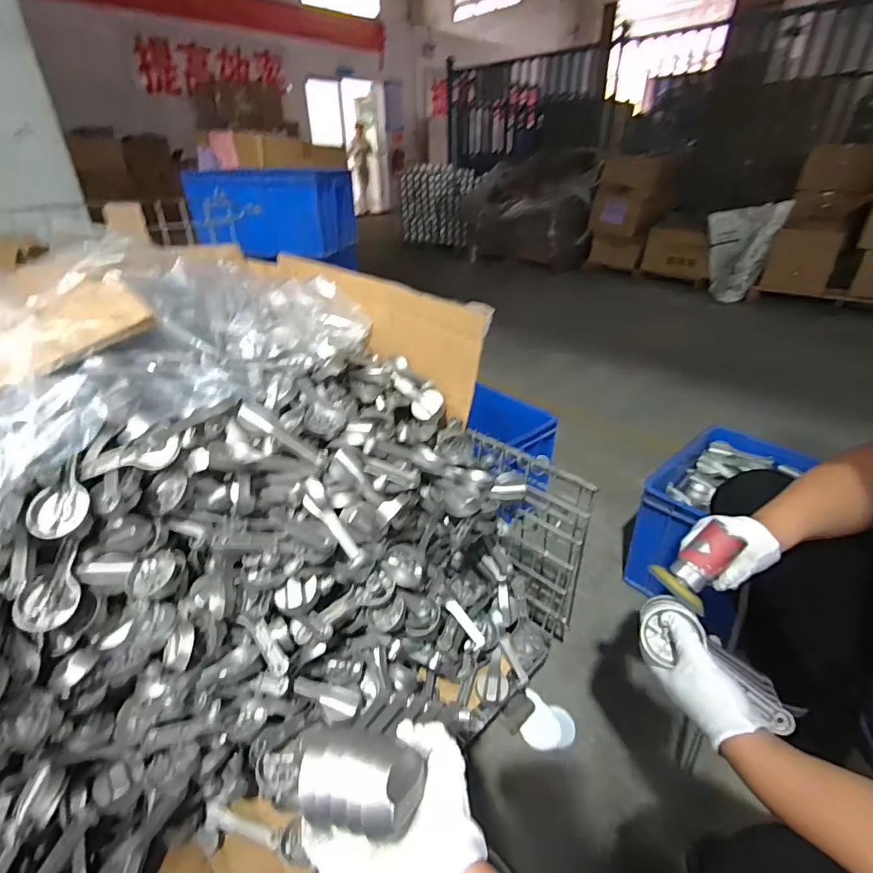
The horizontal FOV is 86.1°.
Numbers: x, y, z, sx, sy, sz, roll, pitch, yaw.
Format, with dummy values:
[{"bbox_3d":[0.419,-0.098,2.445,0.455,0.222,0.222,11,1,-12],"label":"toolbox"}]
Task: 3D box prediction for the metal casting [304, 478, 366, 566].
[{"bbox_3d":[-0.136,0.112,0.608,0.023,0.020,0.127,-30,83,-40],"label":"metal casting"}]

